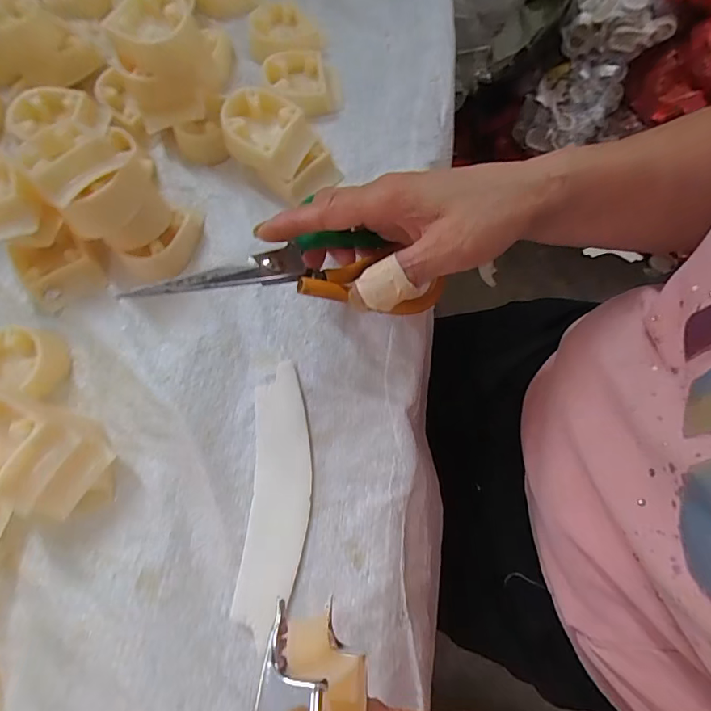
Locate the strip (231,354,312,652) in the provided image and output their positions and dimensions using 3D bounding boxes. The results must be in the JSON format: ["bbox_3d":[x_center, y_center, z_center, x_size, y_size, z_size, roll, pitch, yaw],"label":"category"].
[{"bbox_3d":[-0.046,0.080,0.270,0.036,0.006,0.149,2,74,-4],"label":"strip"}]

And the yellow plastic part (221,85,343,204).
[{"bbox_3d":[-0.054,-0.147,0.322,0.074,0.040,0.050,35,76,11],"label":"yellow plastic part"}]

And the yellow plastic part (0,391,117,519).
[{"bbox_3d":[-0.177,0.053,0.250,0.065,0.062,0.054,19,74,7],"label":"yellow plastic part"}]

